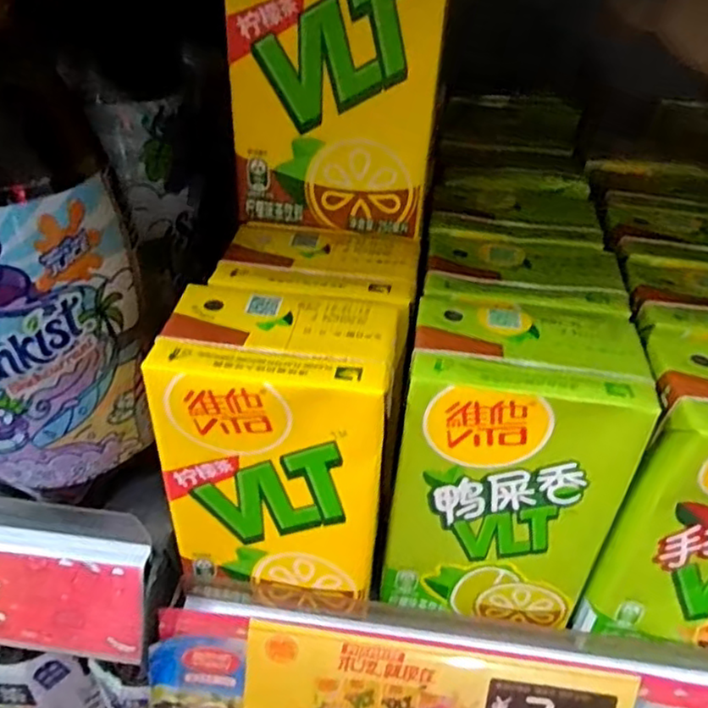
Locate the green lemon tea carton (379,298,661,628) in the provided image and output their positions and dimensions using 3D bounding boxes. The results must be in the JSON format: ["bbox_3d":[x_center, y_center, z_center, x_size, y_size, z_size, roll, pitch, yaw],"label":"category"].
[{"bbox_3d":[0.047,0.035,0.205,0.062,0.096,0.042,7,38,7],"label":"green lemon tea carton"}]

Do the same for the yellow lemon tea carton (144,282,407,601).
[{"bbox_3d":[-0.022,0.031,0.206,0.068,0.096,0.044,5,38,4],"label":"yellow lemon tea carton"}]

